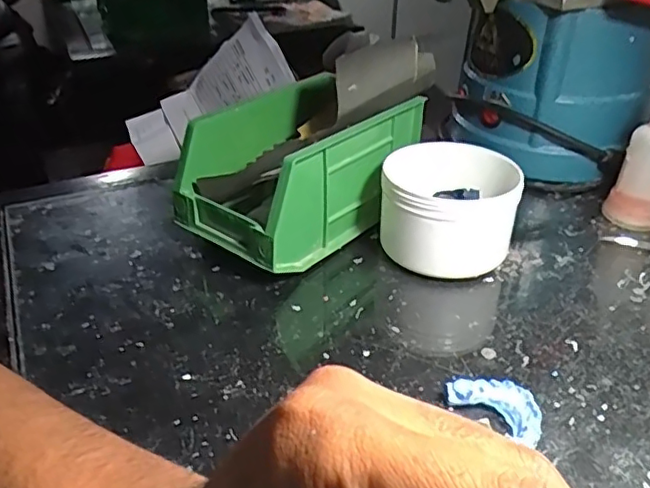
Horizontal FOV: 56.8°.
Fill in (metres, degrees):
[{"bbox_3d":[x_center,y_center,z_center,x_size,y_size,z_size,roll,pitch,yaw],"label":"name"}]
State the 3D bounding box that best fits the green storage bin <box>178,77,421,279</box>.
[{"bbox_3d":[-0.019,-0.055,0.448,0.105,0.089,0.163,27,42,35],"label":"green storage bin"}]

